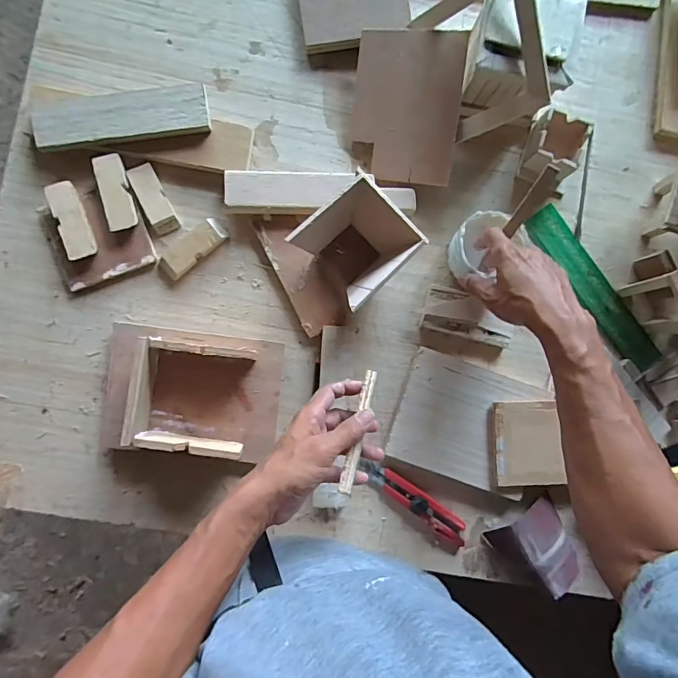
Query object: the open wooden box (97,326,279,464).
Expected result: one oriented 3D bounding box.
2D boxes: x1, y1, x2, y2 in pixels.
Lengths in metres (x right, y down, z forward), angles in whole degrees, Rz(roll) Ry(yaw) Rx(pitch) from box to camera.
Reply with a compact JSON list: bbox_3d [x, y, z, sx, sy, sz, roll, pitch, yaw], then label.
[{"bbox_3d":[-0.175,0.058,0.512,0.202,0.067,0.134,8,88,-5],"label":"open wooden box"}]

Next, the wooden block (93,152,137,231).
[{"bbox_3d":[-0.270,-0.177,0.539,0.035,0.019,0.091,-16,90,-6],"label":"wooden block"}]

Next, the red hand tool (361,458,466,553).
[{"bbox_3d":[0.098,0.202,0.555,0.160,0.020,0.038,43,85,-3],"label":"red hand tool"}]

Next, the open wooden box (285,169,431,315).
[{"bbox_3d":[0.020,-0.112,0.530,0.113,0.075,0.117,-41,90,-5],"label":"open wooden box"}]

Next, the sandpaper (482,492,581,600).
[{"bbox_3d":[0.251,0.264,0.554,0.092,0.034,0.095,-31,91,-5],"label":"sandpaper"}]

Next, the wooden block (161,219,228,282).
[{"bbox_3d":[-0.181,-0.112,0.551,0.088,0.016,0.033,-41,92,-5],"label":"wooden block"}]

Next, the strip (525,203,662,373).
[{"bbox_3d":[0.342,-0.068,0.595,0.054,0.010,0.249,-37,92,-5],"label":"strip"}]

